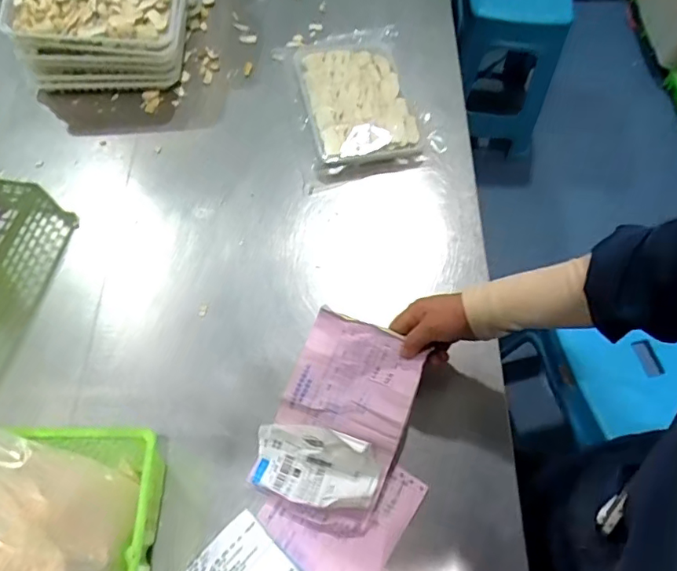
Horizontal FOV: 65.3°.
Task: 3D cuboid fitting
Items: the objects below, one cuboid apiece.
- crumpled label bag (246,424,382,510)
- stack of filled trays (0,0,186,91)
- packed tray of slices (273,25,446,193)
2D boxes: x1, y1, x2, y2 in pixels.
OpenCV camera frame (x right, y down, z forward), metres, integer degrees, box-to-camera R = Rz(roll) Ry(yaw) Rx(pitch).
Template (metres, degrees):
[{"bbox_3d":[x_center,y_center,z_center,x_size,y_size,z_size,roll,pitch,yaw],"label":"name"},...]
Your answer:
[{"bbox_3d":[-0.025,0.193,0.568,0.131,0.043,0.076,9,64,2],"label":"crumpled label bag"},{"bbox_3d":[-0.356,-0.403,0.810,0.229,0.130,0.155,1,64,-2],"label":"stack of filled trays"},{"bbox_3d":[0.025,-0.304,0.836,0.199,0.042,0.295,-14,63,-7],"label":"packed tray of slices"}]

